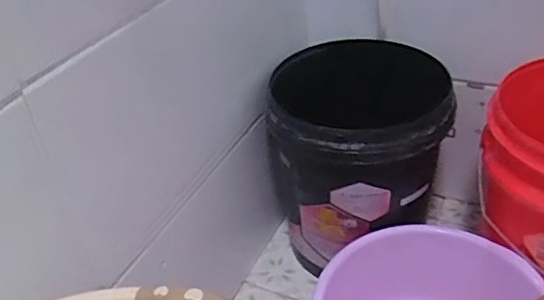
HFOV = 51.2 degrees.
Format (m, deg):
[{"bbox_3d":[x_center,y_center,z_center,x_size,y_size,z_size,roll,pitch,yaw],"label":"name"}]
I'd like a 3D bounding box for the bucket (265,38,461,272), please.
[{"bbox_3d":[0.150,0.018,1.050,0.288,0.330,0.293,-4,36,3],"label":"bucket"}]

